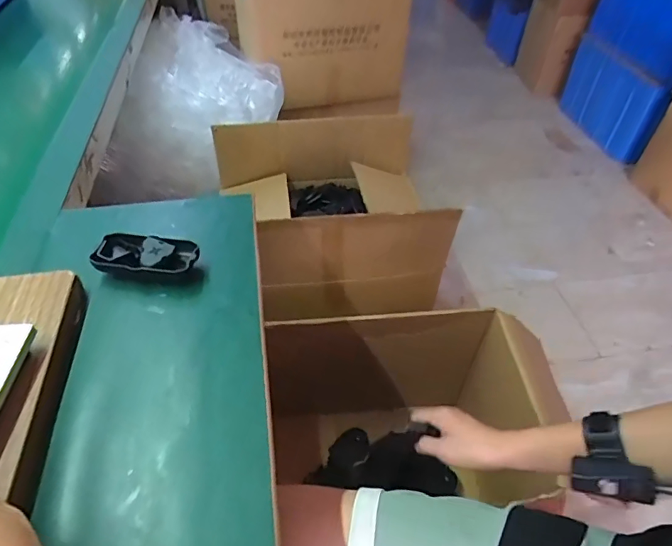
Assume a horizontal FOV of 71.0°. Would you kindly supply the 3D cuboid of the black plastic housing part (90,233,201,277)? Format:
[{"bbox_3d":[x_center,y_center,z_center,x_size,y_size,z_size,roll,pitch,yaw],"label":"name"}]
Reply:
[{"bbox_3d":[-0.208,-0.013,0.521,0.108,0.028,0.057,8,45,5],"label":"black plastic housing part"}]

